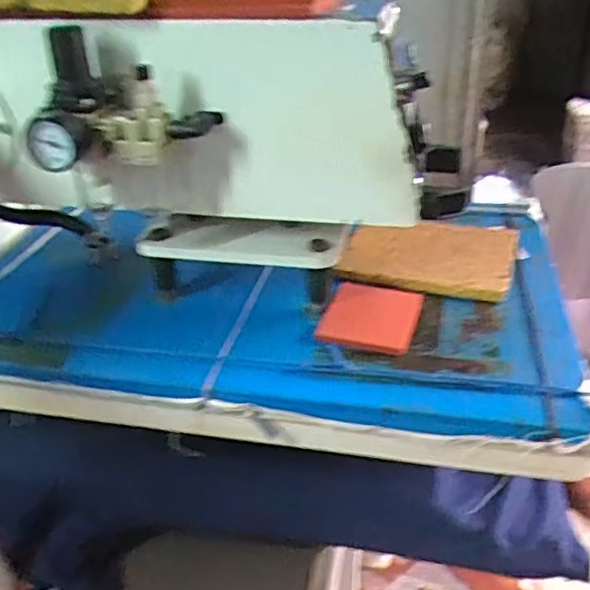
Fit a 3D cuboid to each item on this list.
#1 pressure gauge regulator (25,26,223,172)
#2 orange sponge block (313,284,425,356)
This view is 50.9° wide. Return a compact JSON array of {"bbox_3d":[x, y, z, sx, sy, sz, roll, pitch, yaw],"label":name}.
[{"bbox_3d":[-0.132,-0.148,0.473,0.144,0.086,0.070,-5,32,-5],"label":"pressure gauge regulator"},{"bbox_3d":[0.071,0.016,0.561,0.078,0.009,0.101,10,33,18],"label":"orange sponge block"}]

